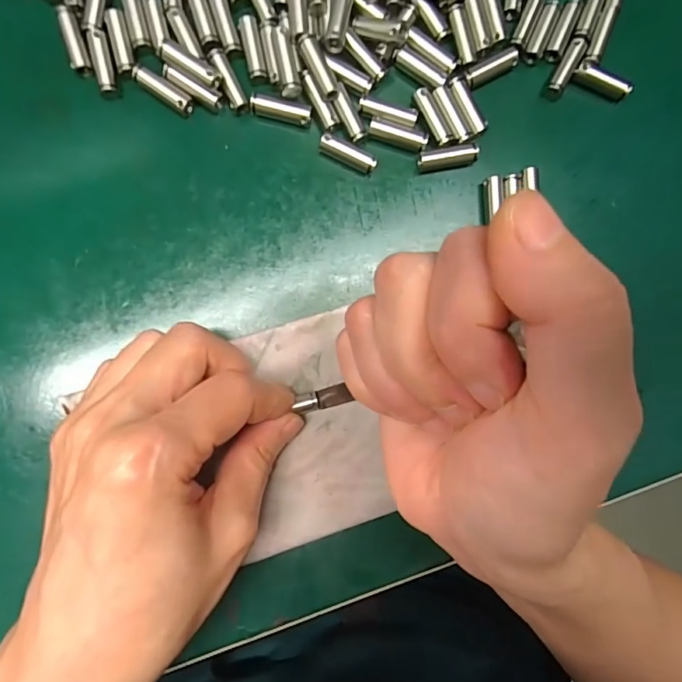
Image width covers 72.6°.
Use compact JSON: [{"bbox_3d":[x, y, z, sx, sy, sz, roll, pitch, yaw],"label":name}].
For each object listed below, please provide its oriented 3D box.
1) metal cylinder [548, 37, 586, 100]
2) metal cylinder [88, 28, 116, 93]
[{"bbox_3d":[0.096,-0.117,0.199,0.007,0.006,0.026,26,88,-4],"label":"metal cylinder"},{"bbox_3d":[-0.095,-0.112,0.183,0.006,0.004,0.025,-13,92,-4],"label":"metal cylinder"}]

